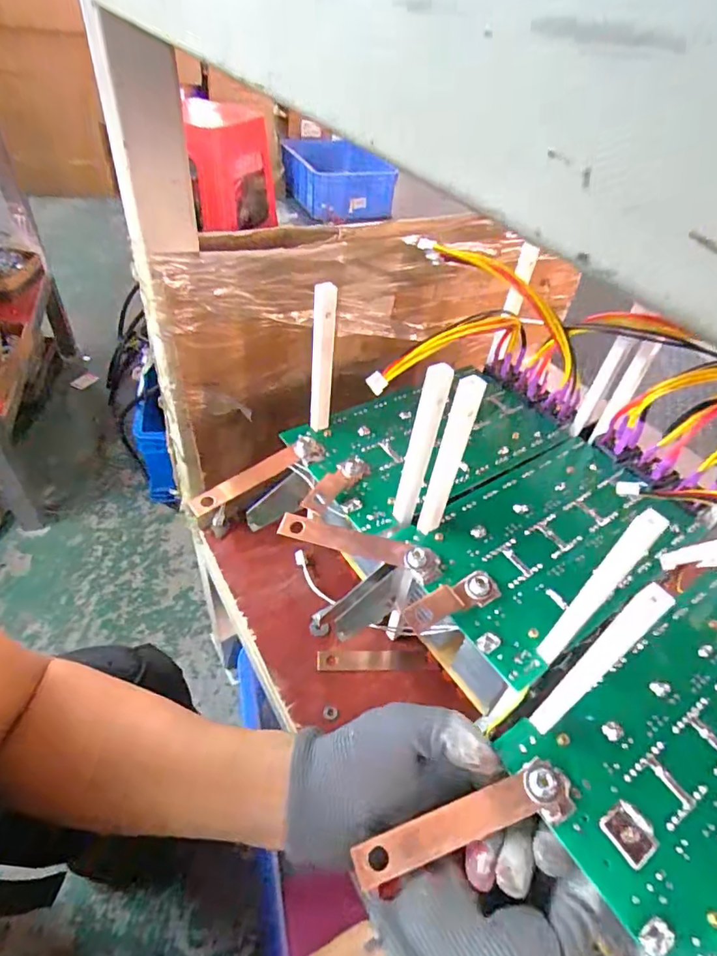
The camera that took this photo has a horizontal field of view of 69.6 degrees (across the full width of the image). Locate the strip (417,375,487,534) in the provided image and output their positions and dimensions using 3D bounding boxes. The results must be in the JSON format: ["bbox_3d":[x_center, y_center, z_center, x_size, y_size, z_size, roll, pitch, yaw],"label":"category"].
[{"bbox_3d":[0.058,-0.009,0.336,0.017,0.131,0.012,16,46,9],"label":"strip"}]

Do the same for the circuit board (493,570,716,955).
[{"bbox_3d":[0.200,0.147,0.292,0.223,0.007,0.125,-24,53,-26],"label":"circuit board"}]

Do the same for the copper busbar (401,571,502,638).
[{"bbox_3d":[0.061,0.080,0.334,0.068,0.011,0.020,-21,52,-25],"label":"copper busbar"}]

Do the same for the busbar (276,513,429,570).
[{"bbox_3d":[-0.005,0.045,0.369,0.108,0.008,0.018,12,66,13],"label":"busbar"}]

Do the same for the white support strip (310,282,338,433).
[{"bbox_3d":[-0.028,-0.089,0.405,0.018,0.128,0.009,5,45,-2],"label":"white support strip"}]

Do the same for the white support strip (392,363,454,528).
[{"bbox_3d":[0.041,-0.018,0.343,0.018,0.130,0.012,11,46,4],"label":"white support strip"}]

